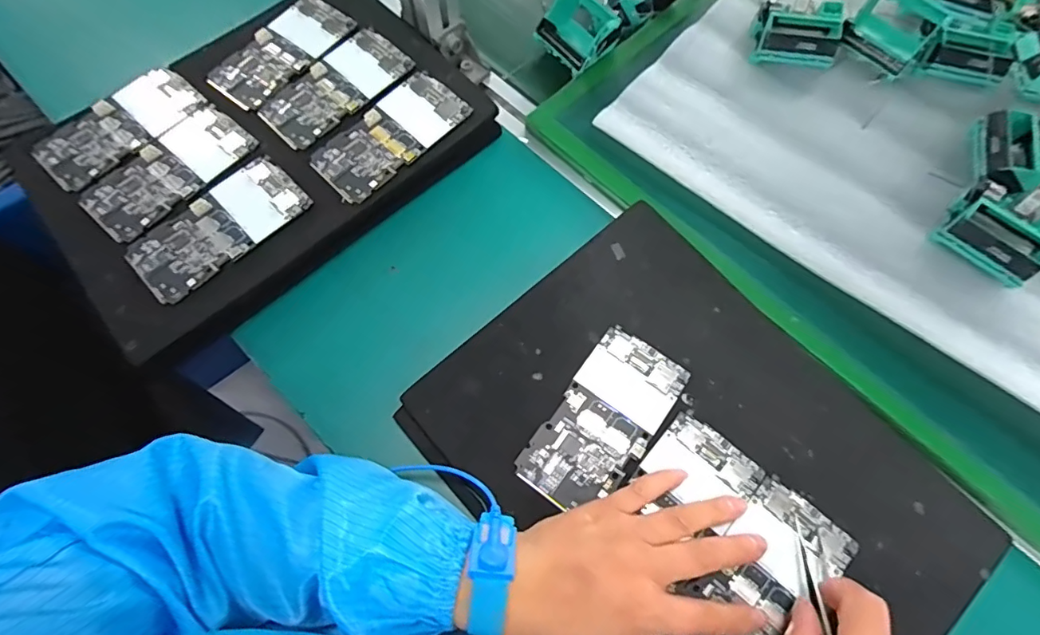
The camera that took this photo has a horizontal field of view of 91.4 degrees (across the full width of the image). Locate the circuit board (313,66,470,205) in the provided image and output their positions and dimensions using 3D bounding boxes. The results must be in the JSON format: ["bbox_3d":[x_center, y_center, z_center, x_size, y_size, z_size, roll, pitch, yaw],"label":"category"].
[{"bbox_3d":[-0.108,-0.154,0.423,0.066,0.007,0.129,41,74,13],"label":"circuit board"}]

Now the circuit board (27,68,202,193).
[{"bbox_3d":[-0.332,-0.161,0.419,0.070,0.011,0.126,42,74,13],"label":"circuit board"}]

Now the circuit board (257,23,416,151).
[{"bbox_3d":[-0.161,-0.202,0.444,0.070,0.007,0.129,41,74,13],"label":"circuit board"}]

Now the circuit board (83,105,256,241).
[{"bbox_3d":[-0.281,-0.118,0.409,0.065,0.007,0.128,37,73,12],"label":"circuit board"}]

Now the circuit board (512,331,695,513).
[{"bbox_3d":[0.059,0.072,0.357,0.067,0.004,0.128,34,73,11],"label":"circuit board"}]

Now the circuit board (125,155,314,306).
[{"bbox_3d":[-0.233,-0.071,0.391,0.128,0.007,0.065,-43,76,-15],"label":"circuit board"}]

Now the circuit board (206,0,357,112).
[{"bbox_3d":[-0.215,-0.241,0.459,0.065,0.009,0.129,35,73,11],"label":"circuit board"}]

